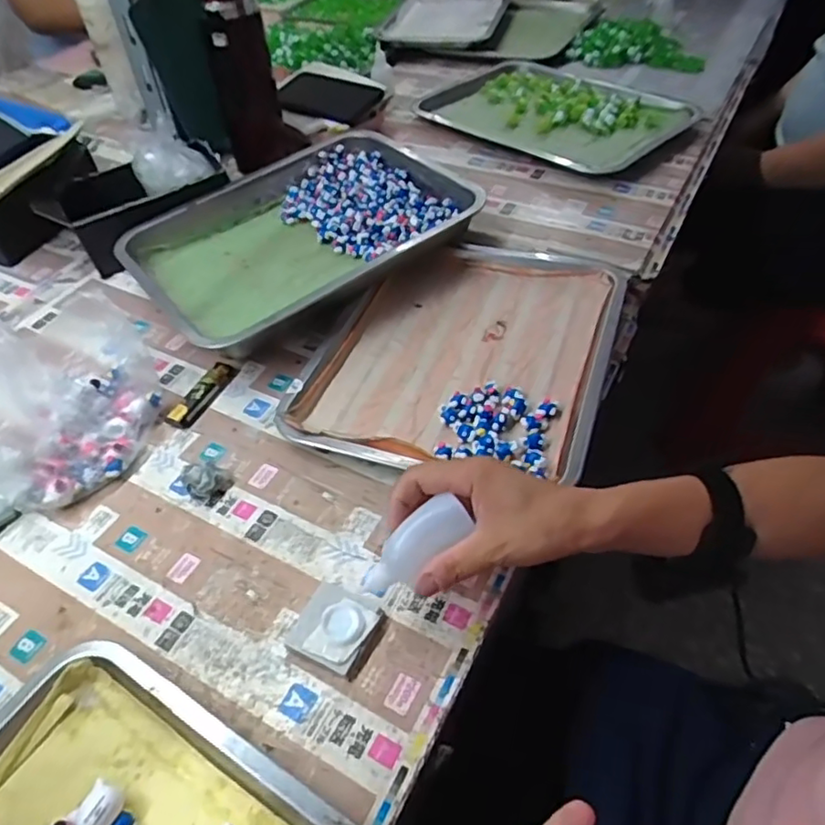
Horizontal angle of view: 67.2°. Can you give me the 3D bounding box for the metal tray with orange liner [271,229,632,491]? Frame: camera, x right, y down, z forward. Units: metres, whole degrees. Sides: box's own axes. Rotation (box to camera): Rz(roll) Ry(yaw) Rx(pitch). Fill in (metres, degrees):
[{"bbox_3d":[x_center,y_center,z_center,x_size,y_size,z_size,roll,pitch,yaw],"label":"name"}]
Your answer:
[{"bbox_3d":[0.049,-0.063,0.593,0.261,0.032,0.306,14,51,16],"label":"metal tray with orange liner"}]

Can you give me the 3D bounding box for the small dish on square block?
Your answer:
[{"bbox_3d":[-0.051,0.144,0.419,0.050,0.017,0.051,19,52,19],"label":"small dish on square block"}]

